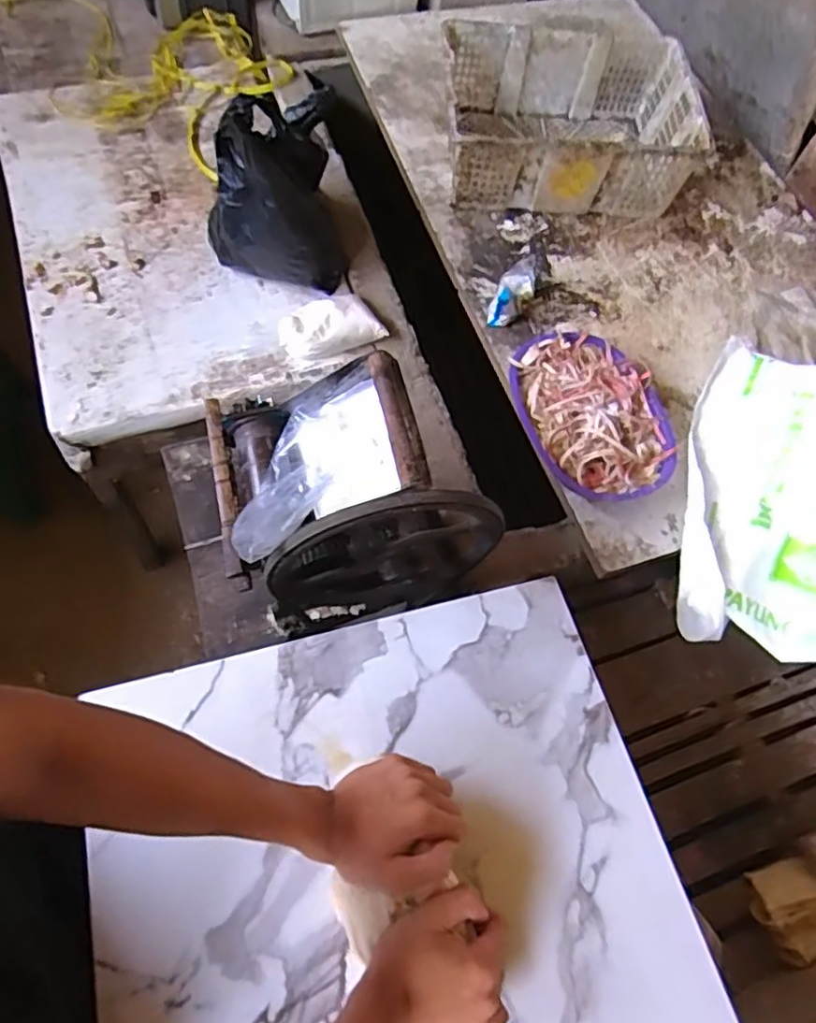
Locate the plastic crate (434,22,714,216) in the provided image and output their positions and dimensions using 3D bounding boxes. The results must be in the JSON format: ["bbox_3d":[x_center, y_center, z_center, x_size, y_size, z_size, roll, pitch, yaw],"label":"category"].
[{"bbox_3d":[0.307,-0.767,1.291,0.464,0.160,0.369,4,64,-3],"label":"plastic crate"}]

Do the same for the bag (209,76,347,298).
[{"bbox_3d":[-0.224,-0.527,1.072,0.226,0.276,0.186,-10,66,-10],"label":"bag"}]

